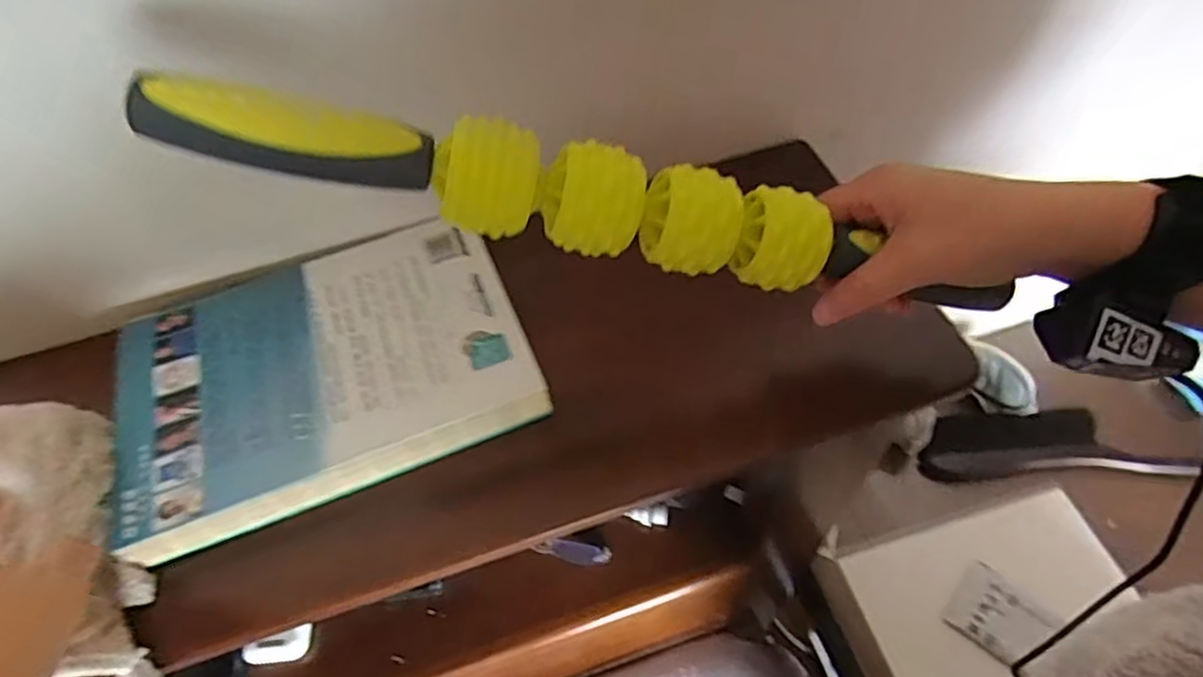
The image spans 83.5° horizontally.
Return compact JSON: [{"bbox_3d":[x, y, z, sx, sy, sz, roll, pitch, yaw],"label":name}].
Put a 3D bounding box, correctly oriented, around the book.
[{"bbox_3d":[-0.172,0.013,0.417,0.235,0.022,0.167,-21,59,-10],"label":"book"}]

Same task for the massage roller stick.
[{"bbox_3d":[0.013,-0.061,0.307,0.387,0.037,0.038,9,57,-15],"label":"massage roller stick"}]

